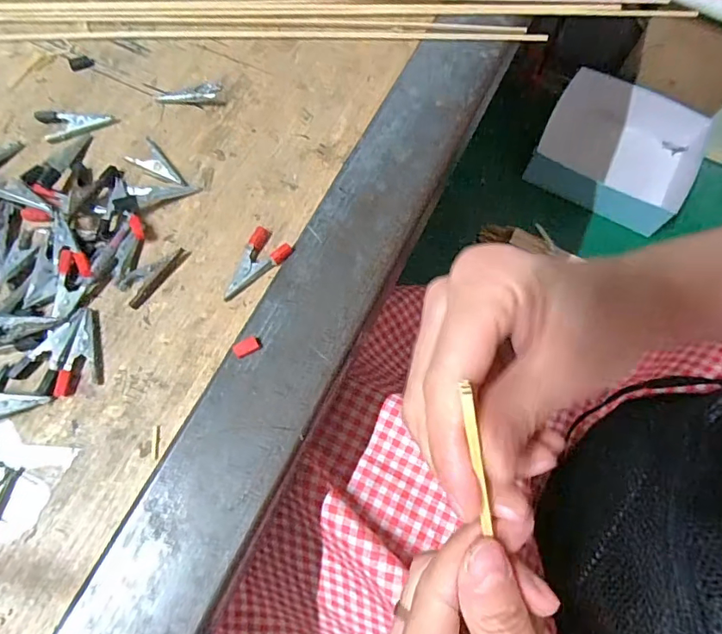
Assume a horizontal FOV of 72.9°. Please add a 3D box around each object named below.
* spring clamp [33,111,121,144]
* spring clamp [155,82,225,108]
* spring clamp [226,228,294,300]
[{"bbox_3d":[-0.180,-0.126,0.309,0.044,0.006,0.023,-24,73,-11],"label":"spring clamp"},{"bbox_3d":[-0.112,-0.144,0.318,0.043,0.008,0.018,-13,71,-7],"label":"spring clamp"},{"bbox_3d":[-0.062,-0.029,0.278,0.023,0.008,0.046,37,73,11],"label":"spring clamp"}]

